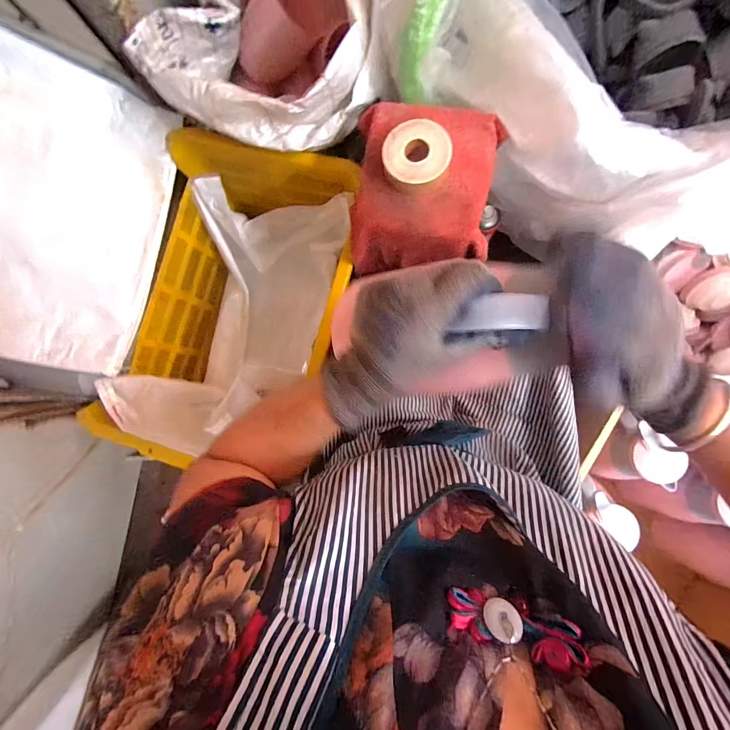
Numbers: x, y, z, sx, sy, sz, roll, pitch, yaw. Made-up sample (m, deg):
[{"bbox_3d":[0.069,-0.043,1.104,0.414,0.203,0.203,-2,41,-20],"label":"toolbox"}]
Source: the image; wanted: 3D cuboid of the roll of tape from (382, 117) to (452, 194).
[{"bbox_3d":[0.078,-0.313,0.518,0.096,0.041,0.097,0,87,5],"label":"roll of tape"}]

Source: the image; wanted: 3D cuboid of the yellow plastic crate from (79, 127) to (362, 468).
[{"bbox_3d":[-0.279,-0.124,0.802,0.372,0.285,0.640,15,88,5],"label":"yellow plastic crate"}]

